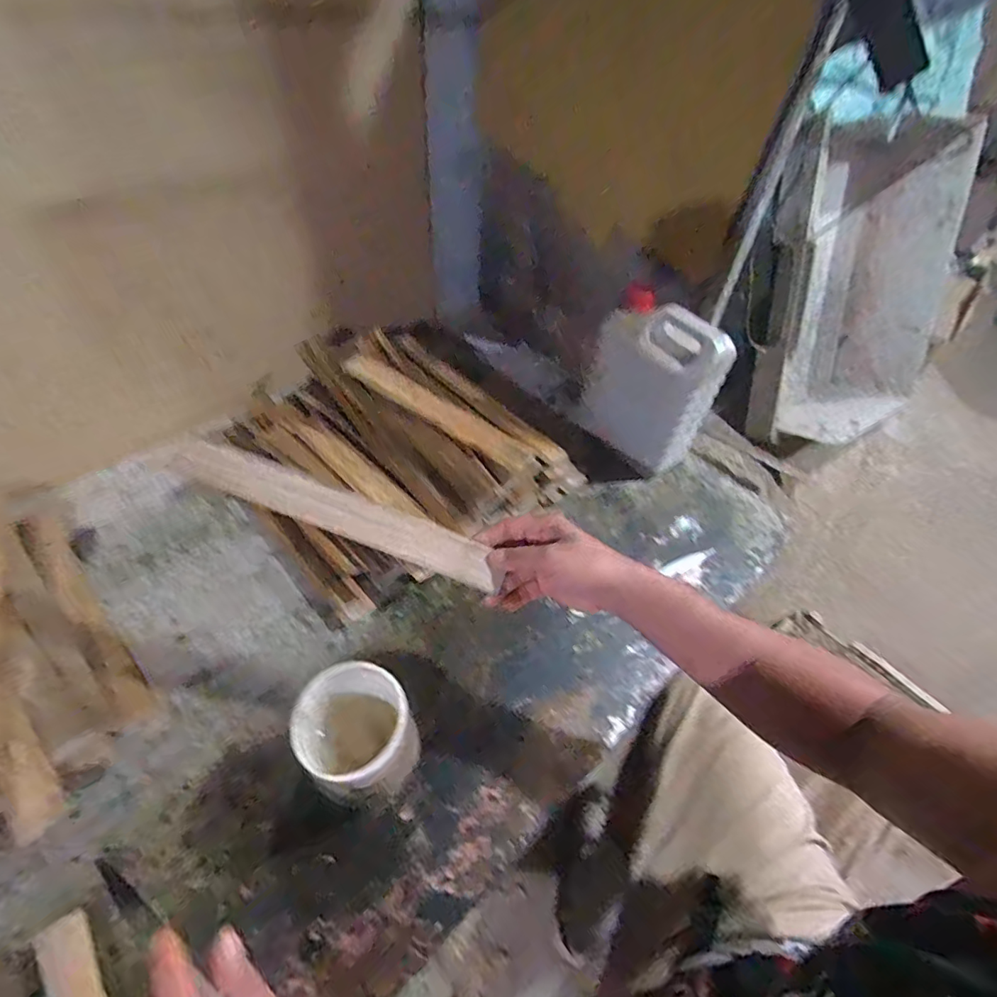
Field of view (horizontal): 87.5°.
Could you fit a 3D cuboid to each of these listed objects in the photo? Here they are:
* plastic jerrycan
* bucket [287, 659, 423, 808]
[{"bbox_3d":[0.222,-0.164,0.775,0.091,0.243,0.175,-32,57,-28],"label":"plastic jerrycan"},{"bbox_3d":[-0.134,0.225,0.488,0.098,0.122,0.092,1,48,-2],"label":"bucket"}]

